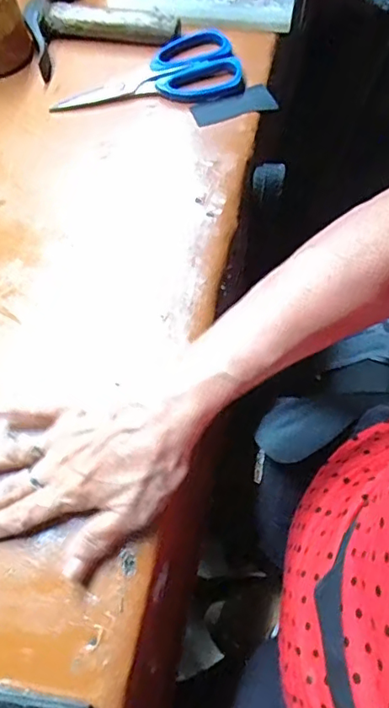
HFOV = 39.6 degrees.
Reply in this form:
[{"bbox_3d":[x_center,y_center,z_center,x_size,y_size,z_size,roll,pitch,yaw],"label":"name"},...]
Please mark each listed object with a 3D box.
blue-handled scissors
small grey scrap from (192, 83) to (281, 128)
[{"bbox_3d":[-0.044,-0.260,0.494,0.169,0.017,0.080,-6,68,0],"label":"blue-handled scissors"},{"bbox_3d":[0.035,-0.224,0.486,0.073,0.008,0.028,-15,68,-3],"label":"small grey scrap"}]

